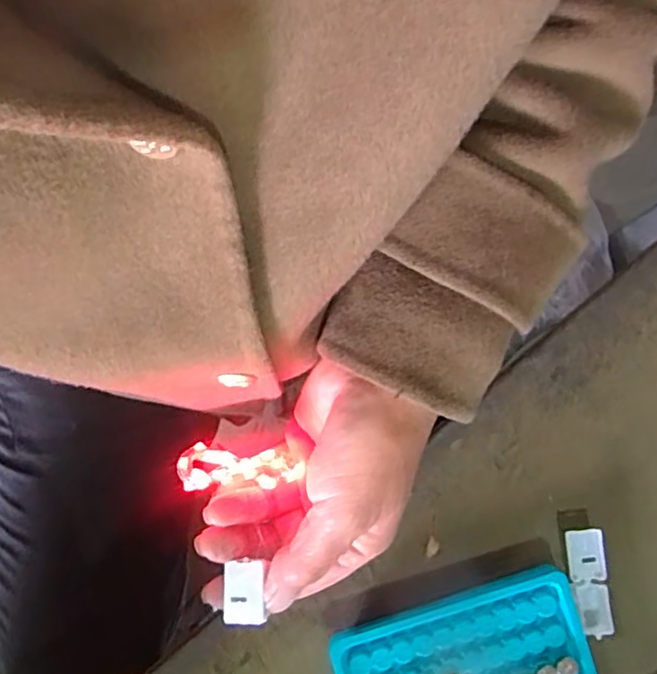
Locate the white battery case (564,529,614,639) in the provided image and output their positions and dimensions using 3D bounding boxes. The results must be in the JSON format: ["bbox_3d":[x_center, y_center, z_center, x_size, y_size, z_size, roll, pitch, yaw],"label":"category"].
[{"bbox_3d":[0.141,0.133,0.331,0.021,0.014,0.054,-3,80,-4],"label":"white battery case"}]

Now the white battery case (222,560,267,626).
[{"bbox_3d":[-0.038,0.115,0.271,0.018,0.005,0.024,-4,76,-3],"label":"white battery case"}]

